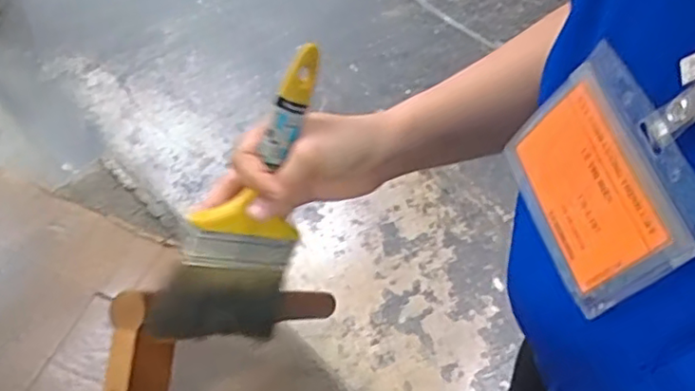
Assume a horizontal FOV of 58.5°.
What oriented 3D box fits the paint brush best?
[{"bbox_3d":[-0.071,0.005,0.468,0.100,0.235,0.014,12,16,-31],"label":"paint brush"}]

